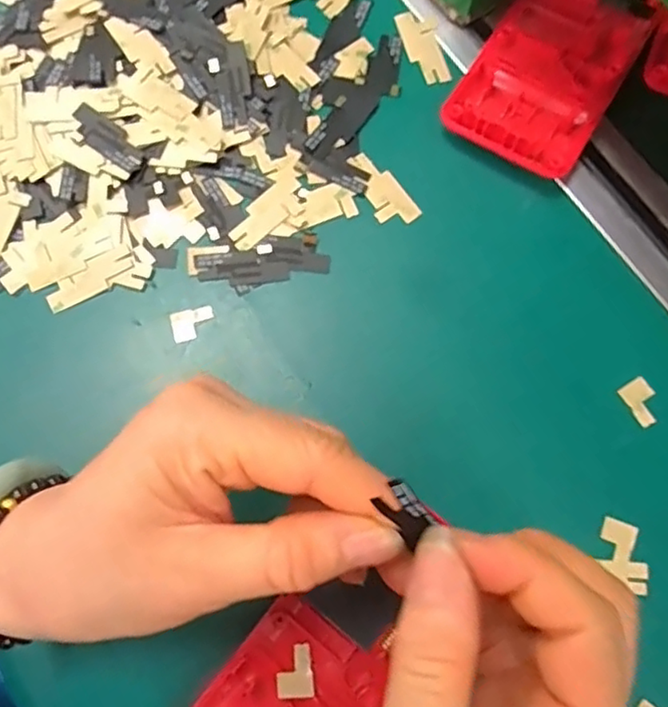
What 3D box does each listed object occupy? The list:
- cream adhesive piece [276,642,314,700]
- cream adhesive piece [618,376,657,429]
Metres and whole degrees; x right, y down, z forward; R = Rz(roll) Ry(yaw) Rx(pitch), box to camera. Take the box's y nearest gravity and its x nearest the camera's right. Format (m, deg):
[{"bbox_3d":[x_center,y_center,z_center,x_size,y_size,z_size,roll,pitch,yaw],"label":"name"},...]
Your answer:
[{"bbox_3d":[-0.015,0.117,0.234,0.013,0.004,0.018,-6,77,-1],"label":"cream adhesive piece"},{"bbox_3d":[0.129,0.020,0.264,0.013,0.004,0.018,-31,78,-7],"label":"cream adhesive piece"}]

